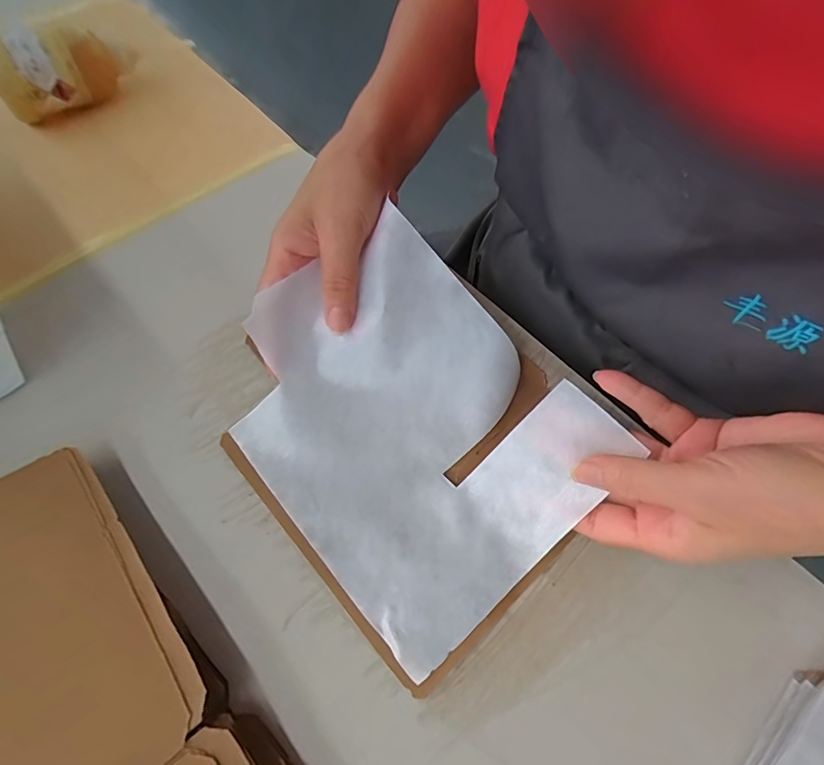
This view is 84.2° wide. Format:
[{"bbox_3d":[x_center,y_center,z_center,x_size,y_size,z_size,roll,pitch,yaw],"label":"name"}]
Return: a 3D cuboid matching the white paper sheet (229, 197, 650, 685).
[{"bbox_3d":[-0.005,0.019,0.268,0.166,0.071,0.212,-38,69,-18],"label":"white paper sheet"}]

